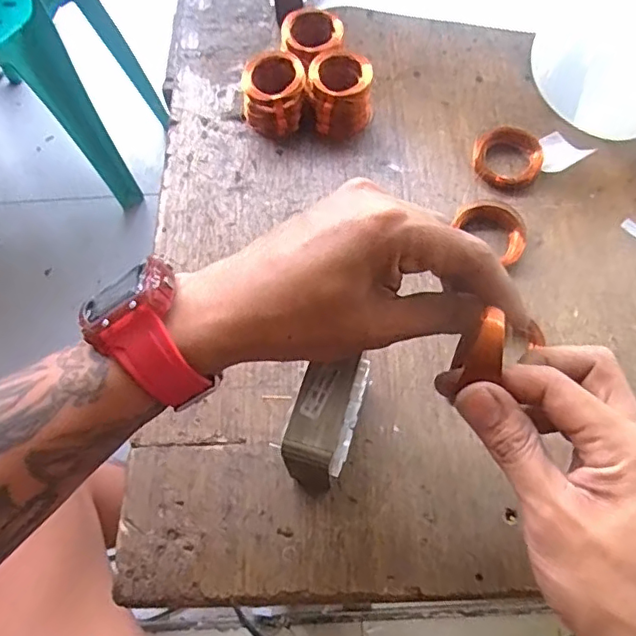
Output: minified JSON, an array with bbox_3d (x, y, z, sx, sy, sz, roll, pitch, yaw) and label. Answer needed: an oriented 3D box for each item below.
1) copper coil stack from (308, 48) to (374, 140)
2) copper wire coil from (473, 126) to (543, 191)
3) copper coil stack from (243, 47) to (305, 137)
[{"bbox_3d":[0.018,-0.180,0.456,0.048,0.039,0.055,-1,64,3],"label":"copper coil stack"},{"bbox_3d":[0.143,-0.120,0.429,0.050,0.021,0.042,22,67,13],"label":"copper wire coil"},{"bbox_3d":[-0.035,-0.177,0.455,0.052,0.043,0.050,-5,63,1],"label":"copper coil stack"}]

